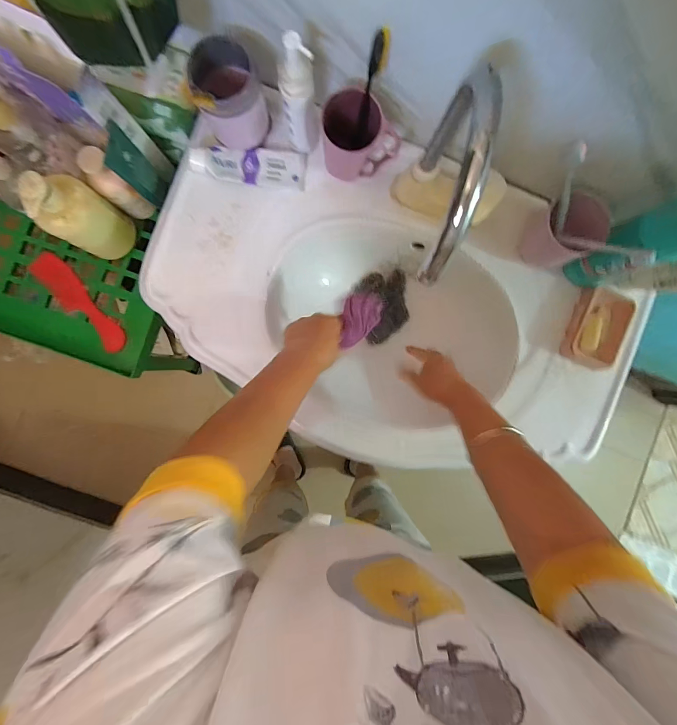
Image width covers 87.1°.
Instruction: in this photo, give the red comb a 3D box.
[{"bbox_3d":[-0.457,-0.103,0.631,0.051,0.020,0.203,-39,92,-2],"label":"red comb"}]

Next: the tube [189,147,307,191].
[{"bbox_3d":[-0.133,-0.296,0.531,0.165,0.023,0.053,1,90,-3],"label":"tube"}]

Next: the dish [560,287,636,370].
[{"bbox_3d":[0.406,-0.052,0.558,0.084,0.023,0.118,22,89,-3],"label":"dish"}]

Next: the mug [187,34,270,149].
[{"bbox_3d":[-0.141,-0.345,0.469,0.073,0.108,0.082,-42,92,-2],"label":"mug"}]

